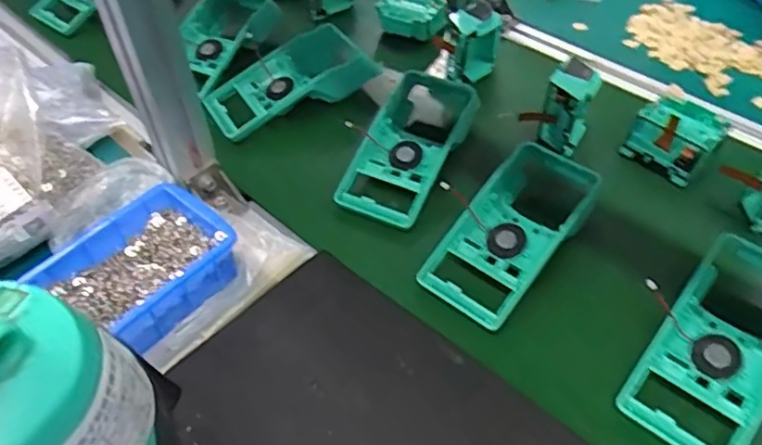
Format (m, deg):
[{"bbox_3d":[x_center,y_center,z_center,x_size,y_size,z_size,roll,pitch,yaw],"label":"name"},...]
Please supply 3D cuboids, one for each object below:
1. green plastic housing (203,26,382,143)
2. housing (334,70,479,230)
[{"bbox_3d":[-0.103,-0.161,0.675,0.190,0.049,0.092,-25,54,-21],"label":"green plastic housing"},{"bbox_3d":[0.031,-0.078,0.613,0.081,0.041,0.192,20,62,16],"label":"housing"}]

